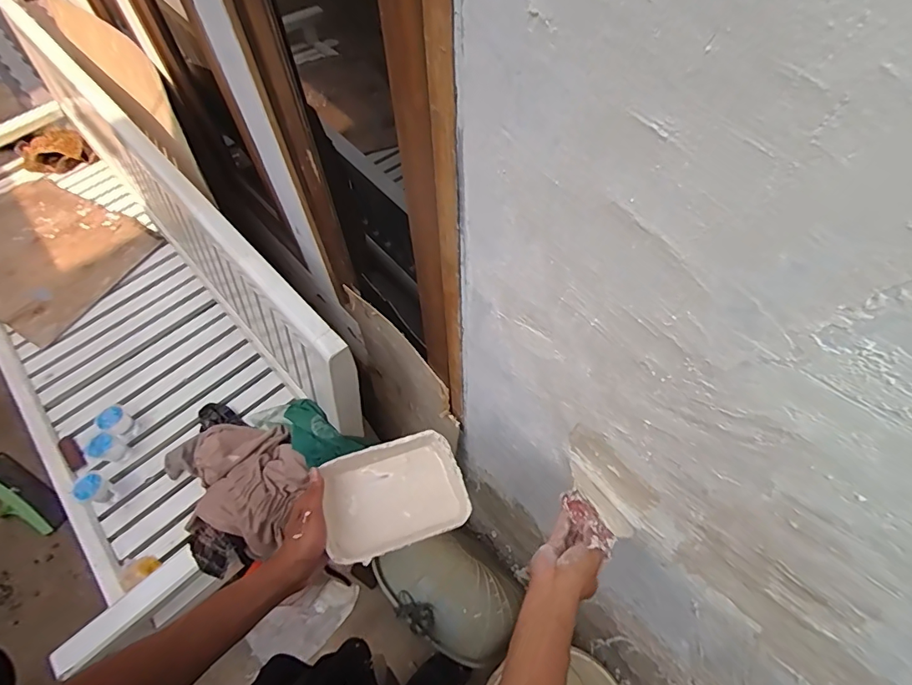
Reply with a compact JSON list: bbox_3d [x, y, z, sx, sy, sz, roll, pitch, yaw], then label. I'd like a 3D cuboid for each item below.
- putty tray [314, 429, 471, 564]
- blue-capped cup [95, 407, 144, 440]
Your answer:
[{"bbox_3d":[-0.077,0.192,0.587,0.165,0.056,0.117,-19,60,-10],"label":"putty tray"},{"bbox_3d":[-0.874,0.207,1.226,0.061,0.088,0.067,-1,59,1],"label":"blue-capped cup"}]

